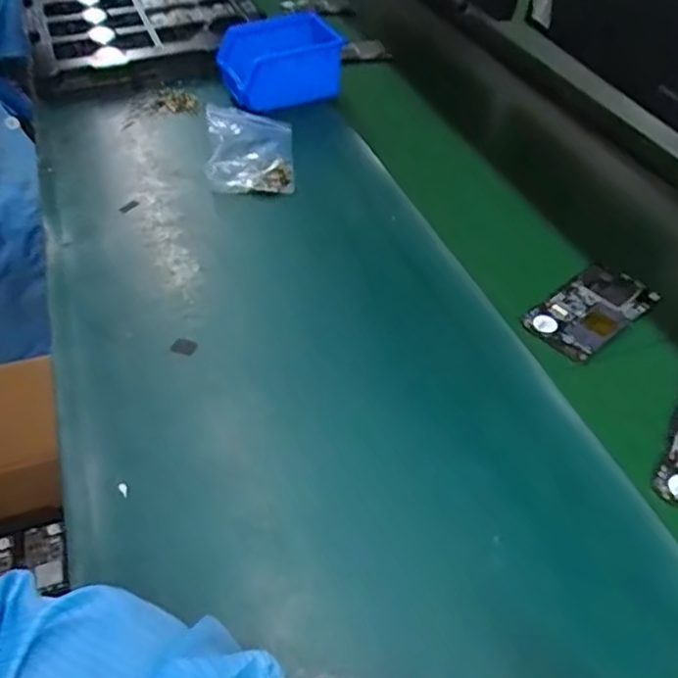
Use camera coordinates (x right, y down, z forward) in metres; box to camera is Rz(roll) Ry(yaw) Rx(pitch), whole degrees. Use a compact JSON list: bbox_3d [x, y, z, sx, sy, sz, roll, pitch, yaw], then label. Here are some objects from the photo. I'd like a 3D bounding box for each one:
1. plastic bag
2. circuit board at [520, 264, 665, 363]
[{"bbox_3d":[-0.099,-0.211,0.720,0.093,0.031,0.139,-2,43,-5],"label":"plastic bag"},{"bbox_3d":[0.223,-0.028,0.572,0.115,0.012,0.064,-28,51,-29],"label":"circuit board"}]

